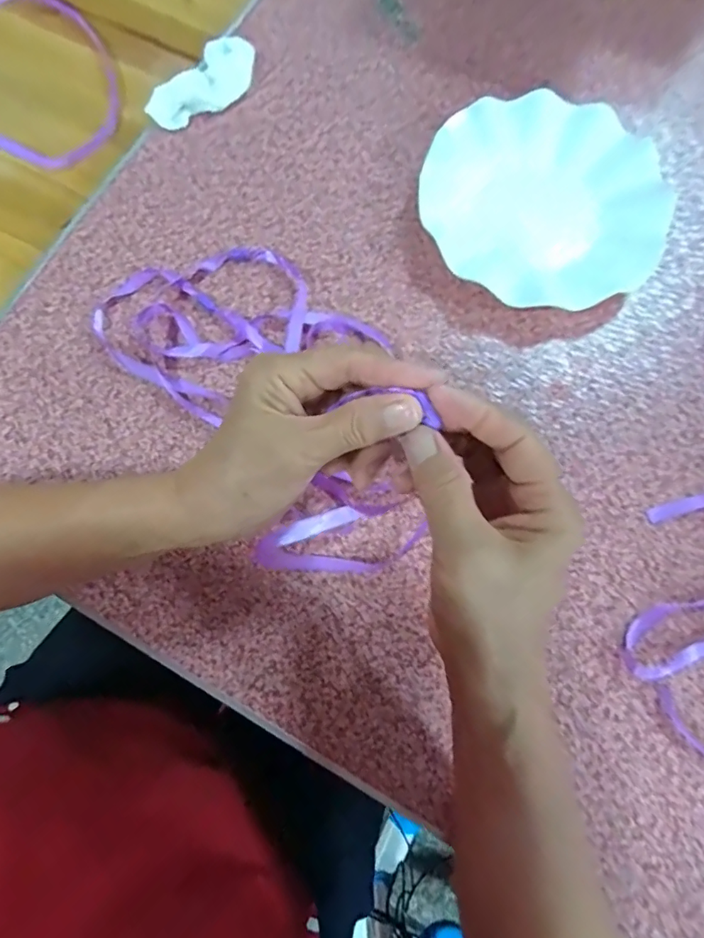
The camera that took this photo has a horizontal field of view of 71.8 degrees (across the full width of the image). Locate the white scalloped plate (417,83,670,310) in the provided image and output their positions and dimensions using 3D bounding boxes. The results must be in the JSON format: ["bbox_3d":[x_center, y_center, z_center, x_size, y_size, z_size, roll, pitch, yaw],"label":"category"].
[{"bbox_3d":[0.147,-0.206,0.379,0.181,0.025,0.173,0,77,0],"label":"white scalloped plate"}]

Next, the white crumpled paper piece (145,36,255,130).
[{"bbox_3d":[-0.123,-0.319,0.405,0.098,0.020,0.040,-44,81,-9],"label":"white crumpled paper piece"}]

